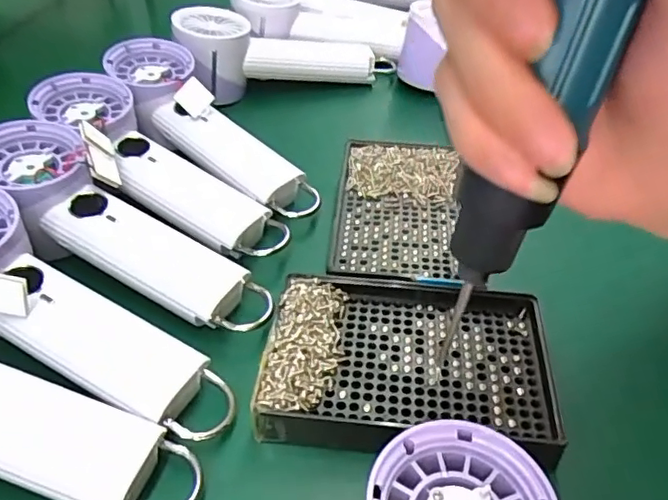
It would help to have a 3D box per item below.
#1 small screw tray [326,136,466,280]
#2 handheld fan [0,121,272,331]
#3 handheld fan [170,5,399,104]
[{"bbox_3d":[0.041,-0.028,0.375,0.078,0.016,0.131,6,42,4],"label":"small screw tray"},{"bbox_3d":[-0.122,-0.011,0.333,0.197,0.040,0.059,33,49,11],"label":"handheld fan"},{"bbox_3d":[-0.041,-0.163,0.511,0.195,0.061,0.057,1,41,-20],"label":"handheld fan"}]

